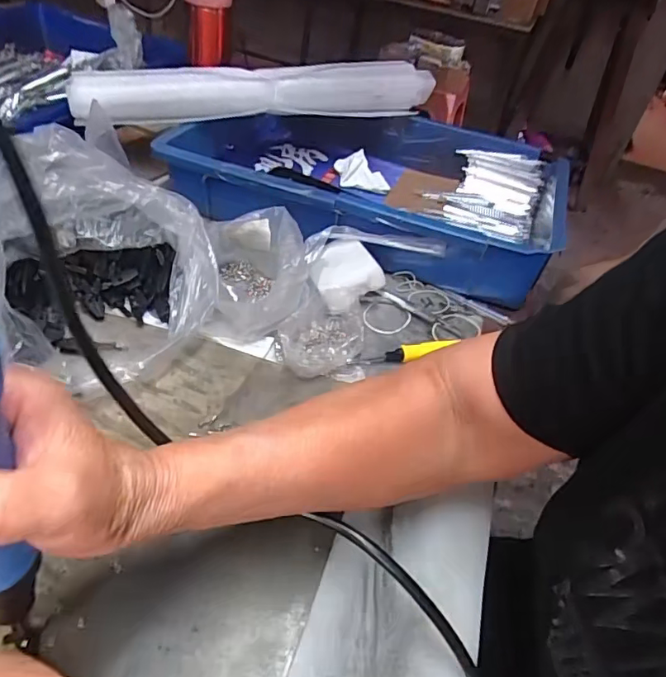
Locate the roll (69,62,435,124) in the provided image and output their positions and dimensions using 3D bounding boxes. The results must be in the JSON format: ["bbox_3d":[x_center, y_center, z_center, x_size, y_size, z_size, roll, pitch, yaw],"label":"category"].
[{"bbox_3d":[-0.076,-0.298,0.641,0.433,0.064,0.057,-10,45,-23],"label":"roll"}]

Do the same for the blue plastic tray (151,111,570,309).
[{"bbox_3d":[0.044,-0.183,0.647,0.431,0.110,0.276,20,42,9],"label":"blue plastic tray"}]

